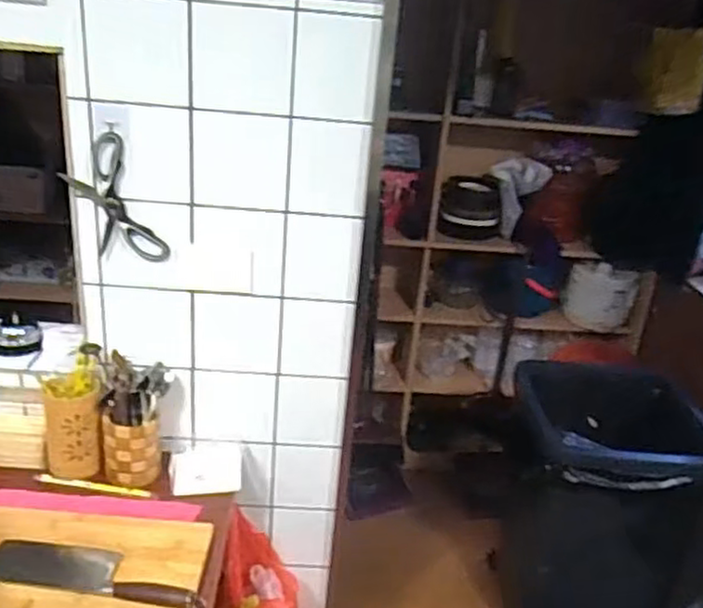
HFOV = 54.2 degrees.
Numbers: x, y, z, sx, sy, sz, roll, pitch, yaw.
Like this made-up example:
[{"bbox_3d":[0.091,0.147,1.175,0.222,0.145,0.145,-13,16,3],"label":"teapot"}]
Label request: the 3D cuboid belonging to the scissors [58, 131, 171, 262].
[{"bbox_3d":[-0.368,-0.163,1.070,0.159,0.195,0.017,4,24,-3],"label":"scissors"}]

